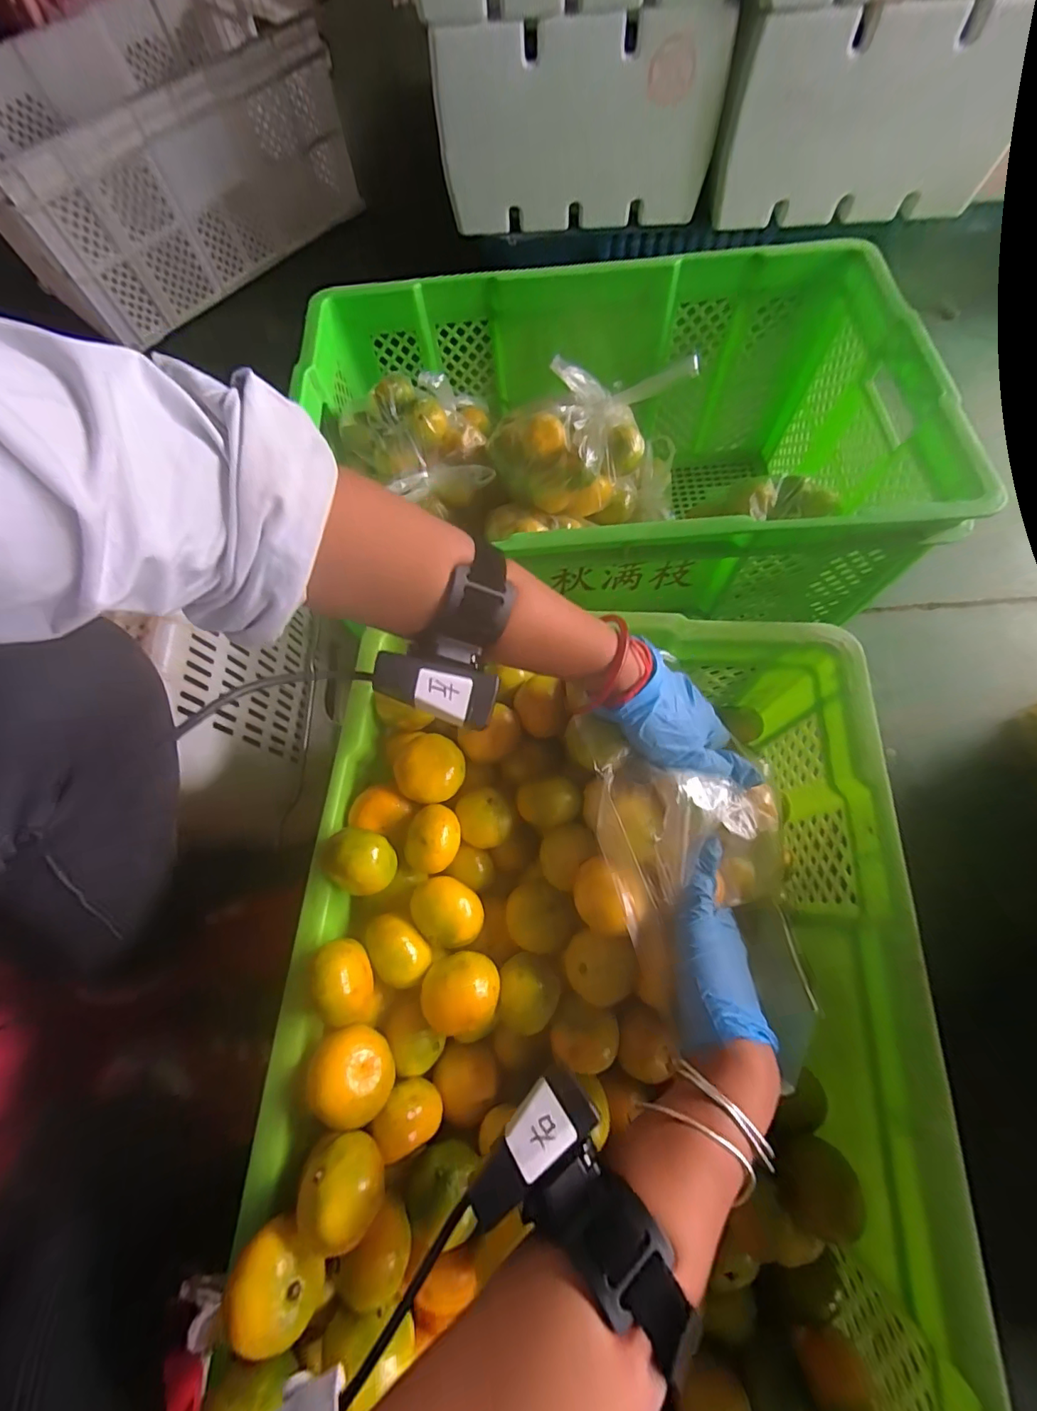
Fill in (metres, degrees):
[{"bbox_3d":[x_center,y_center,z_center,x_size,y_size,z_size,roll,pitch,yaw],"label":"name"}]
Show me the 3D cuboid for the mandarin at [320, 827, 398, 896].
[{"bbox_3d":[-0.108,0.106,0.338,0.047,0.034,0.041,24,73,10],"label":"mandarin"}]

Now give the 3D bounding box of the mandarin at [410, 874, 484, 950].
[{"bbox_3d":[-0.048,0.146,0.360,0.050,0.049,0.048,28,74,11],"label":"mandarin"}]

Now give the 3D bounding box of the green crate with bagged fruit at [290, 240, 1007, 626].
[{"bbox_3d":[0.102,-0.282,0.626,0.618,0.276,0.392,-3,70,1],"label":"green crate with bagged fruit"}]

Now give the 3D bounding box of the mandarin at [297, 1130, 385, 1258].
[{"bbox_3d":[-0.096,0.264,0.275,0.045,0.037,0.038,34,75,13],"label":"mandarin"}]

